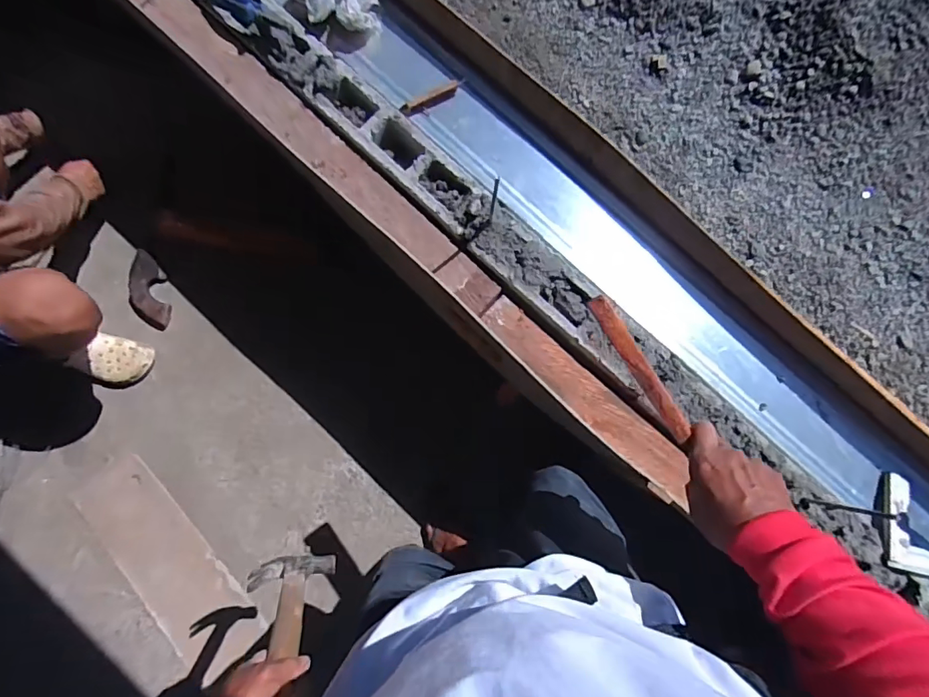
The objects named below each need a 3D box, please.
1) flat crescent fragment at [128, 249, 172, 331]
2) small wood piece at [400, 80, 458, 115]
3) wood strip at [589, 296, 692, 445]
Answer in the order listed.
[{"bbox_3d":[-0.774,-0.141,1.200,0.084,0.013,0.191,-9,85,-18],"label":"flat crescent fragment"},{"bbox_3d":[-0.063,-0.448,0.876,0.110,0.010,0.020,-28,85,-5],"label":"small wood piece"},{"bbox_3d":[0.171,0.019,0.477,0.018,0.015,0.157,-32,87,-6],"label":"wood strip"}]

